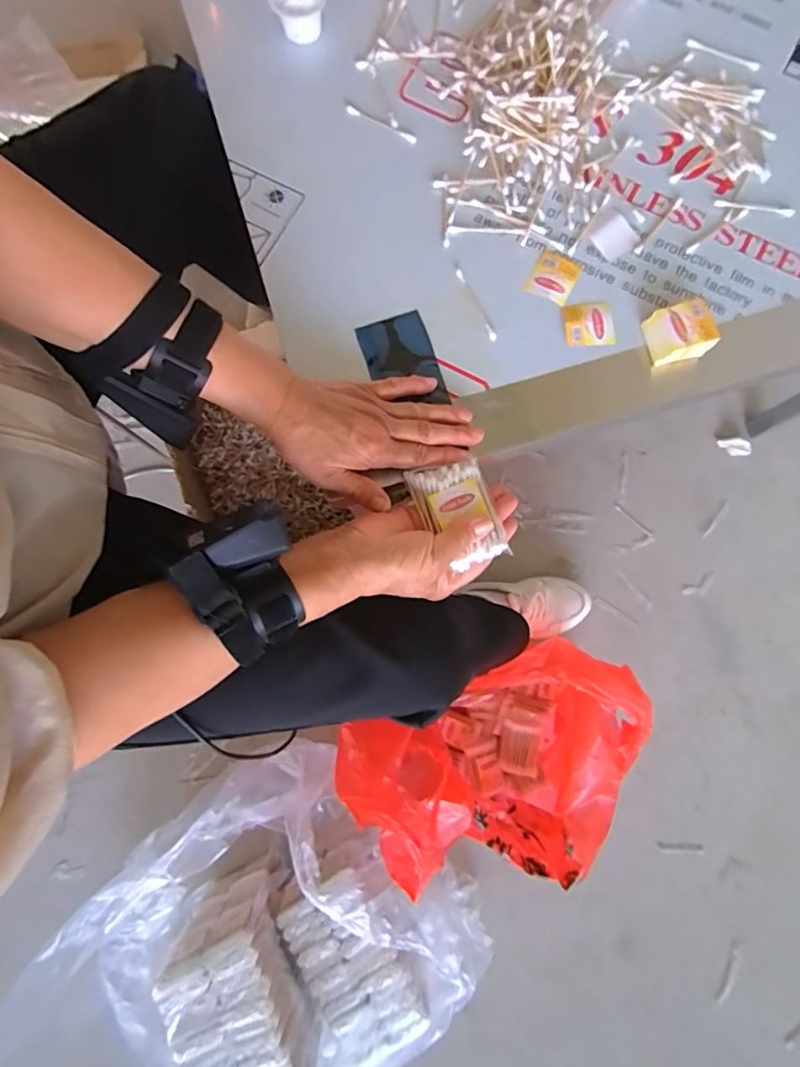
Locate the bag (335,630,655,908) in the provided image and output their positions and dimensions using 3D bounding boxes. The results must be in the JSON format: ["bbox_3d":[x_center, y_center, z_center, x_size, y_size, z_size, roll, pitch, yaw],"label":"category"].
[{"bbox_3d":[0.128,0.314,0.669,0.347,0.234,0.260,-22,80,-5],"label":"bag"}]

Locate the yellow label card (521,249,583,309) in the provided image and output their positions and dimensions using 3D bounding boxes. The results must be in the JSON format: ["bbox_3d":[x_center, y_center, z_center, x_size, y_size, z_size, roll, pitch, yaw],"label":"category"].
[{"bbox_3d":[0.138,-0.230,0.458,0.039,0.004,0.045,27,80,4],"label":"yellow label card"}]

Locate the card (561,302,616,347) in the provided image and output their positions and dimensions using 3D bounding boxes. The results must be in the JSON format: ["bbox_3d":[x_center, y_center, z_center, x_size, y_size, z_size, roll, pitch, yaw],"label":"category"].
[{"bbox_3d":[0.165,-0.184,0.449,0.041,0.004,0.039,-5,84,2],"label":"card"}]

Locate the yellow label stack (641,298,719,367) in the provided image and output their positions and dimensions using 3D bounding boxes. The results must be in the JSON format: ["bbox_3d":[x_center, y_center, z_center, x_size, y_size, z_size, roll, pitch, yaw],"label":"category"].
[{"bbox_3d":[0.239,-0.172,0.438,0.049,0.021,0.044,-15,80,-4],"label":"yellow label stack"}]

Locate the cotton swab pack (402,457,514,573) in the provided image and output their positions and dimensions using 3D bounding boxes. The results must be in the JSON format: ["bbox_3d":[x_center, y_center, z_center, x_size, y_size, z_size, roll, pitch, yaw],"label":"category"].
[{"bbox_3d":[0.043,-0.017,0.405,0.059,0.014,0.080,-14,80,-4],"label":"cotton swab pack"}]

